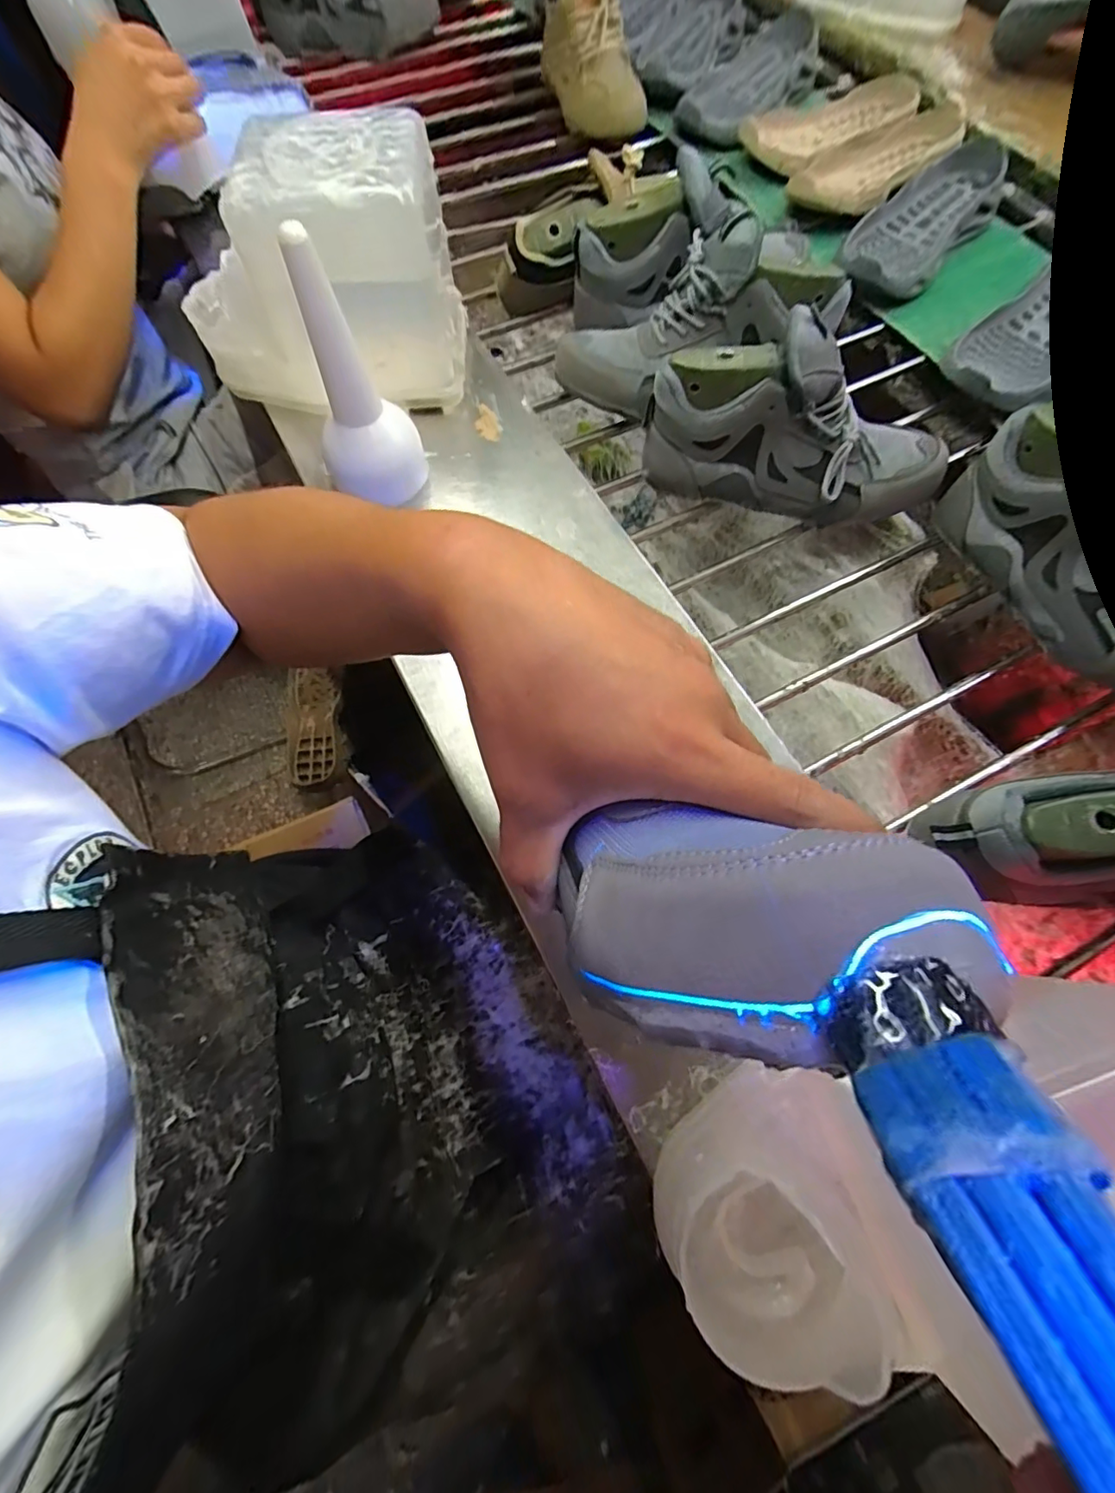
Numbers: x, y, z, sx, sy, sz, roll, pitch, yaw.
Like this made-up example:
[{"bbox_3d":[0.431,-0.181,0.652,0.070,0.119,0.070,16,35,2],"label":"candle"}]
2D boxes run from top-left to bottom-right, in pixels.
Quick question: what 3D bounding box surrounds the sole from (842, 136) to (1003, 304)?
[{"bbox_3d":[0.458,-0.664,0.661,0.135,0.048,0.277,39,75,13],"label":"sole"}]

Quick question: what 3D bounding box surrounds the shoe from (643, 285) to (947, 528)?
[{"bbox_3d":[0.218,-0.286,0.470,0.261,0.129,0.079,15,71,5],"label":"shoe"}]

